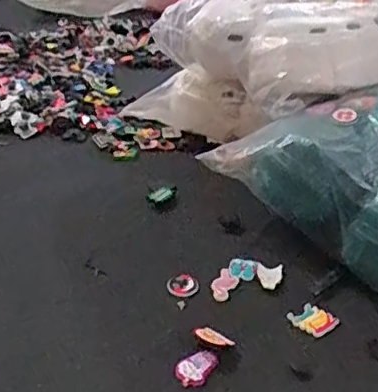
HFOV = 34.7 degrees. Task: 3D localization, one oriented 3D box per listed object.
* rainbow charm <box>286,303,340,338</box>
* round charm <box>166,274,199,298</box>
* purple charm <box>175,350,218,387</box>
[{"bbox_3d":[0.097,0.097,0.476,0.035,0.005,0.027,26,39,34],"label":"rainbow charm"},{"bbox_3d":[-0.005,0.075,0.505,0.025,0.006,0.022,-14,34,-24],"label":"round charm"},{"bbox_3d":[0.006,0.122,0.429,0.033,0.005,0.022,-20,37,-31],"label":"purple charm"}]

